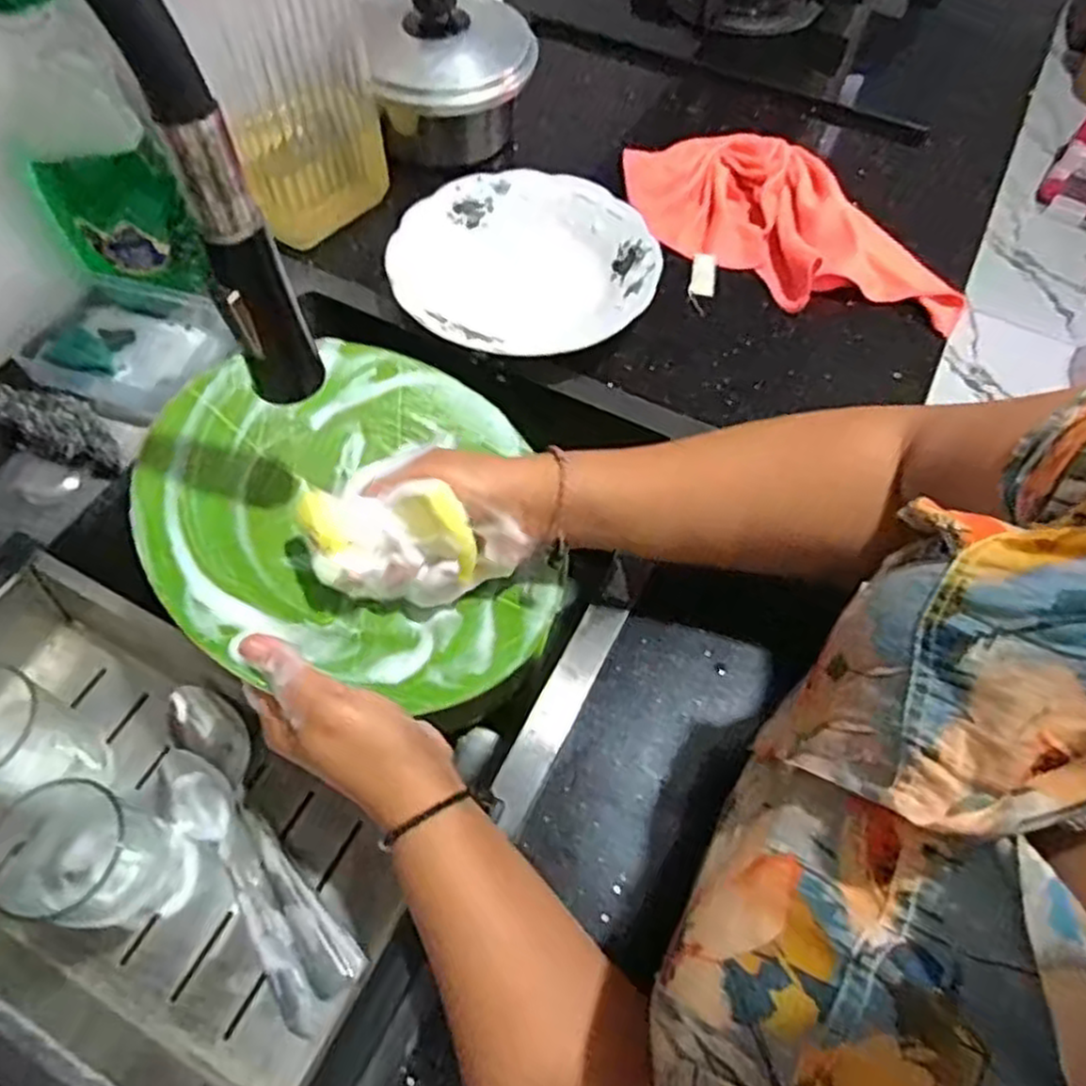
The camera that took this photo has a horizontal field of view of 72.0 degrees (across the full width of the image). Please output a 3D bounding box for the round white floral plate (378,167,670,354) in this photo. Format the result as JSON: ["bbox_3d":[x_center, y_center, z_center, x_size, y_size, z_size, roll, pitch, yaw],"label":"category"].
[{"bbox_3d":[-0.016,-0.222,0.599,0.201,0.033,0.200,1,62,-2],"label":"round white floral plate"}]

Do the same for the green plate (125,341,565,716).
[{"bbox_3d":[-0.104,-0.021,0.449,0.233,0.025,0.229,13,56,-20],"label":"green plate"}]

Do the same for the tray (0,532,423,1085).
[{"bbox_3d":[-0.236,0.160,0.423,0.364,0.067,0.191,29,64,12],"label":"tray"}]

